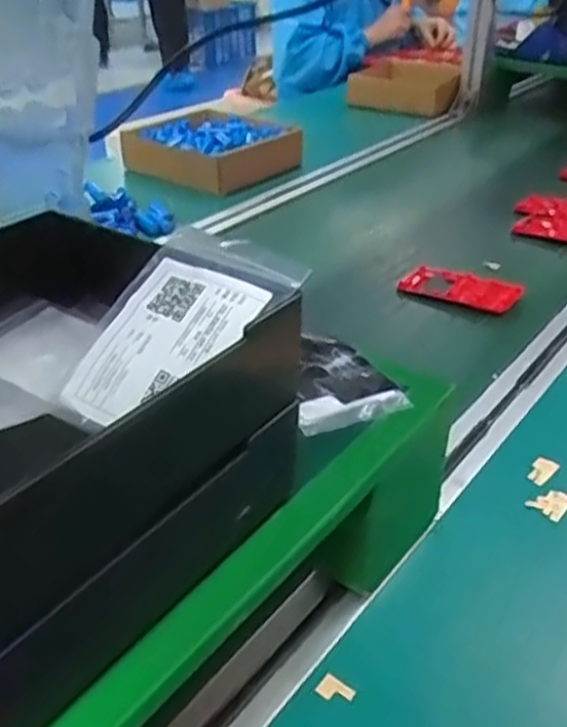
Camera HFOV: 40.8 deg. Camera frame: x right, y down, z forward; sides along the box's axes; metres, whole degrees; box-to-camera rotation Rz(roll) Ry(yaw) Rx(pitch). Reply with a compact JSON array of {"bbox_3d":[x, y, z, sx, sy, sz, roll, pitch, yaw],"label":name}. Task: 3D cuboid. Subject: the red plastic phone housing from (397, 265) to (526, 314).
[{"bbox_3d":[0.184,-0.079,0.812,0.125,0.013,0.063,16,40,32],"label":"red plastic phone housing"}]

